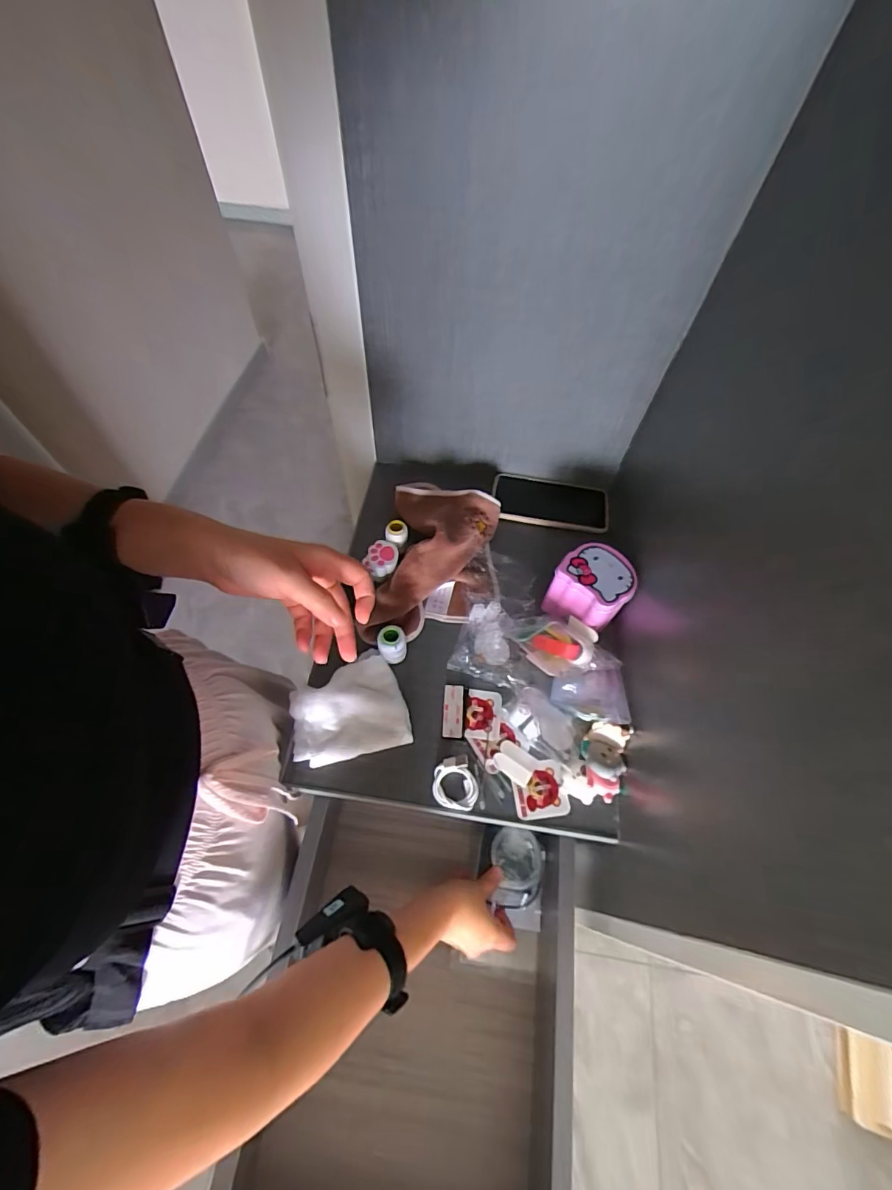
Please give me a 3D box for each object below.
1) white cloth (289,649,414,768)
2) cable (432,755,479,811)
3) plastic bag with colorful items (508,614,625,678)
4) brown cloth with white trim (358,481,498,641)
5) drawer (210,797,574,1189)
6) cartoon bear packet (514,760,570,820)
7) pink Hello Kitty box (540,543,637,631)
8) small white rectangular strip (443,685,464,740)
[{"bbox_3d":[-0.109,0.122,0.521,0.124,0.041,0.114,-12,61,-9],"label":"white cloth"},{"bbox_3d":[0.011,0.198,0.497,0.047,0.021,0.049,5,60,1],"label":"cable"},{"bbox_3d":[0.137,0.061,0.562,0.121,0.042,0.073,4,60,0],"label":"plastic bag with colorful items"},{"bbox_3d":[-0.010,-0.048,0.617,0.160,0.074,0.250,11,60,4],"label":"brown cloth with white trim"},{"bbox_3d":[-0.032,0.434,0.470,0.317,0.146,0.389,9,60,3],"label":"drawer"},{"bbox_3d":[0.100,0.210,0.506,0.057,0.012,0.054,-6,61,-5],"label":"cartoon bear packet"},{"bbox_3d":[0.174,-0.009,0.566,0.086,0.076,0.077,35,65,17],"label":"pink Hello Kitty box"},{"bbox_3d":[0.008,0.132,0.538,0.022,0.006,0.061,3,60,0],"label":"small white rectangular strip"}]

